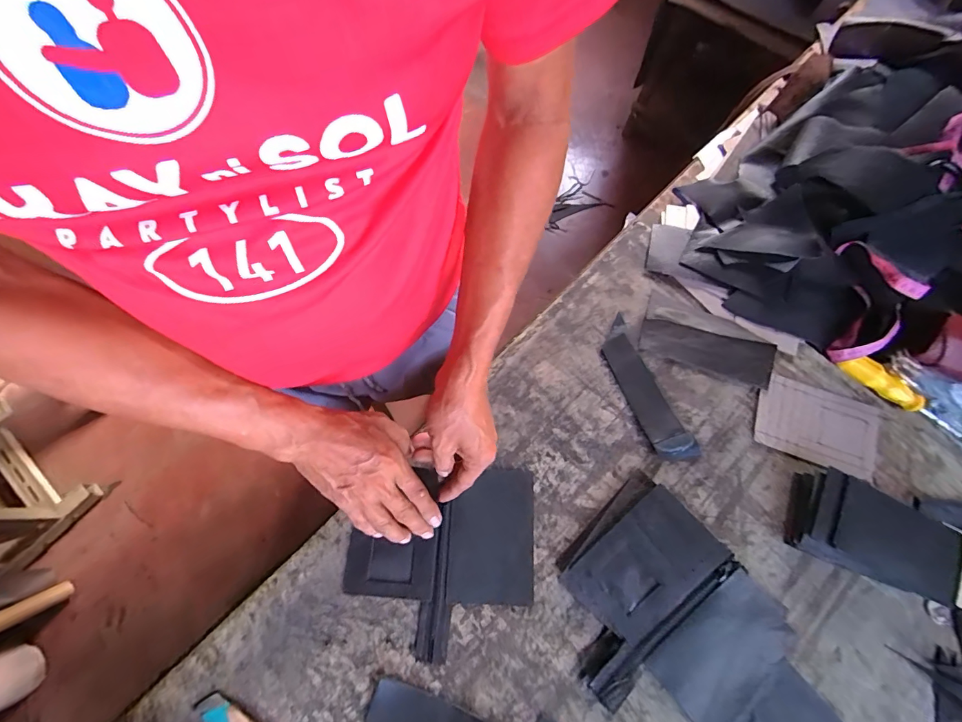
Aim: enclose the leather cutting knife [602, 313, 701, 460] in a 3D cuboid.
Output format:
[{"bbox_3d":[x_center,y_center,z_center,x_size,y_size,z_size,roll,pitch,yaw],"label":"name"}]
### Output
[{"bbox_3d":[0.186,0.031,0.476,0.042,0.015,0.171,-23,75,-8],"label":"leather cutting knife"}]

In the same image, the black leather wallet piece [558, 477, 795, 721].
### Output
[{"bbox_3d":[0.180,0.252,0.408,0.182,0.024,0.209,-41,78,-12],"label":"black leather wallet piece"}]

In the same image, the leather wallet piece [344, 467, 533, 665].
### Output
[{"bbox_3d":[-0.042,0.207,0.434,0.188,0.007,0.174,1,73,-1],"label":"leather wallet piece"}]

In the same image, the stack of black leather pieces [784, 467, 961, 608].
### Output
[{"bbox_3d":[0.410,0.179,0.429,0.165,0.029,0.086,22,74,6],"label":"stack of black leather pieces"}]

